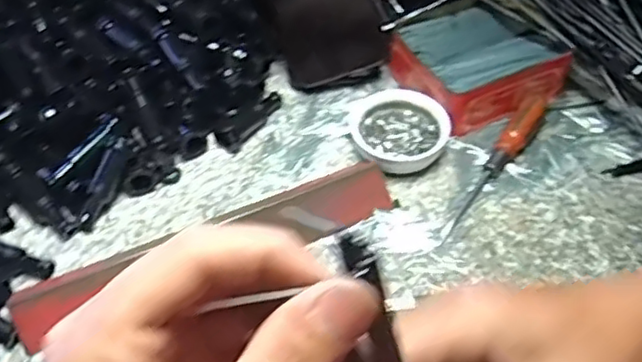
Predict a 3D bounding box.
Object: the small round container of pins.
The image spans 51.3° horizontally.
[{"bbox_3d":[0.060,-0.038,0.516,0.074,0.026,0.076,-1,51,1],"label":"small round container of pins"}]

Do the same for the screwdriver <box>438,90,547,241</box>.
[{"bbox_3d":[0.130,-0.013,0.497,0.021,0.021,0.147,30,71,24],"label":"screwdriver"}]

